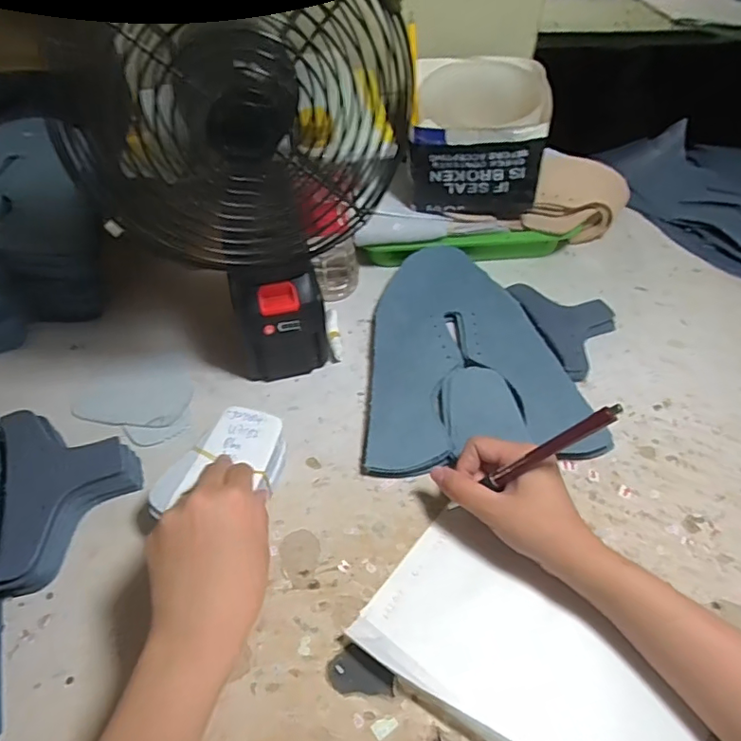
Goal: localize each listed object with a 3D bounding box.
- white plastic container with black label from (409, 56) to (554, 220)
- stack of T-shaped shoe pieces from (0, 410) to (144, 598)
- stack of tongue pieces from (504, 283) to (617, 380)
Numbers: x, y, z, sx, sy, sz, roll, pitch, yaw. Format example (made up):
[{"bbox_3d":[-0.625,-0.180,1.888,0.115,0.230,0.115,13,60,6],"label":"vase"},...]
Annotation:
[{"bbox_3d":[0.112,-0.247,0.581,0.131,0.106,0.140,2,50,2],"label":"white plastic container with black label"},{"bbox_3d":[-0.228,0.088,0.420,0.093,0.031,0.141,-12,52,-15],"label":"stack of T-shaped shoe pieces"},{"bbox_3d":[0.198,-0.048,0.534,0.078,0.014,0.121,-12,52,-14],"label":"stack of tongue pieces"}]

